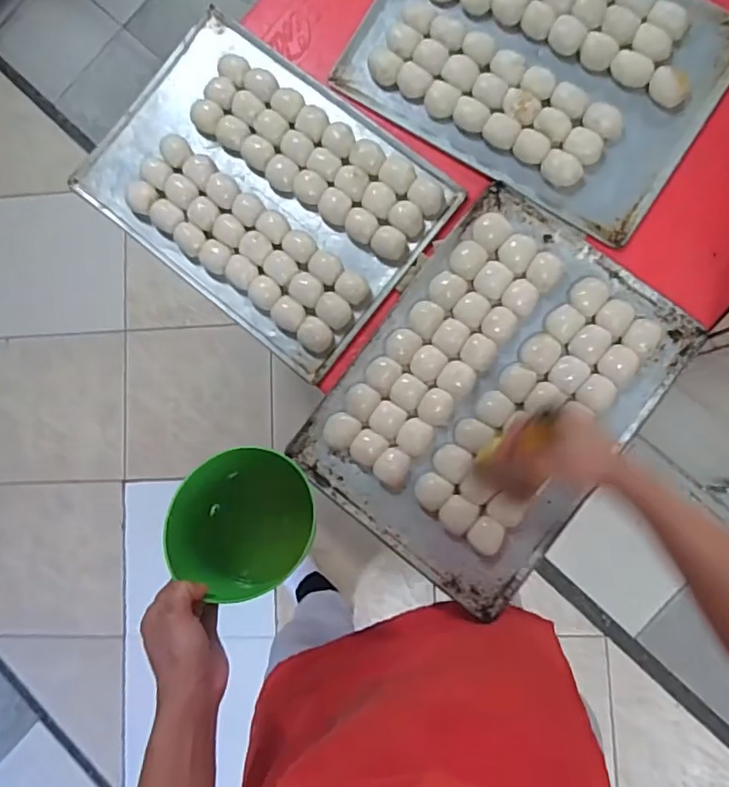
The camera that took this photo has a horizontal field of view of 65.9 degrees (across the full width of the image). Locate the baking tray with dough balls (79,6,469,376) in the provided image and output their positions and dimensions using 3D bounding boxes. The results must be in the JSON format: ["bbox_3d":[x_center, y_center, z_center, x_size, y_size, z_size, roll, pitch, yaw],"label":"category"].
[{"bbox_3d":[-0.138,-0.278,0.762,0.454,0.038,0.326,39,91,7],"label":"baking tray with dough balls"}]

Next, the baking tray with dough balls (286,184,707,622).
[{"bbox_3d":[0.158,0.003,0.701,0.332,0.031,0.448,38,91,7],"label":"baking tray with dough balls"}]

